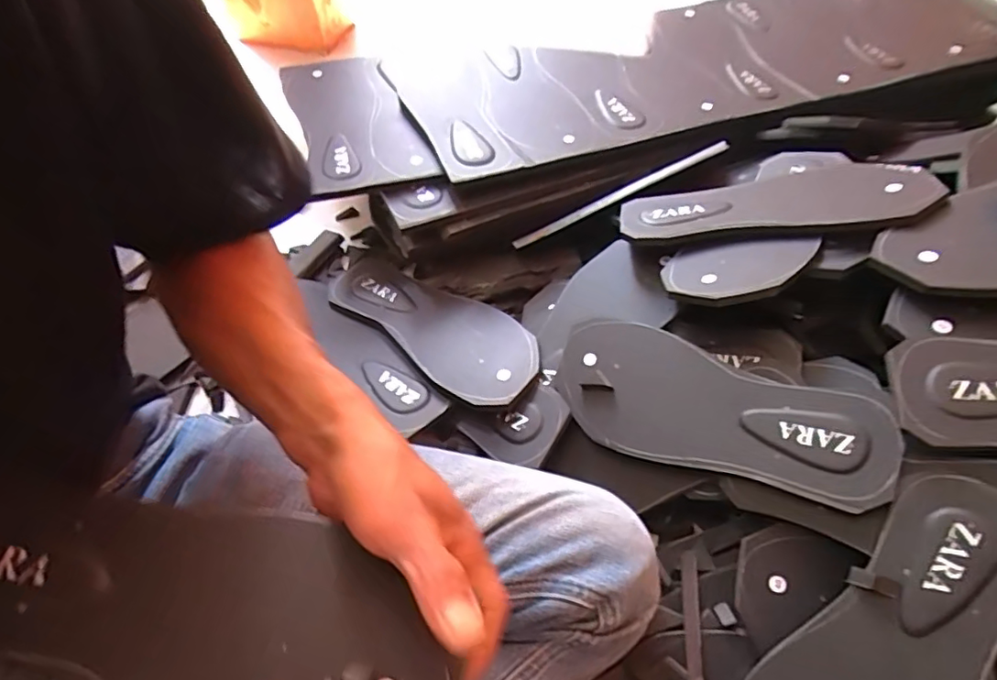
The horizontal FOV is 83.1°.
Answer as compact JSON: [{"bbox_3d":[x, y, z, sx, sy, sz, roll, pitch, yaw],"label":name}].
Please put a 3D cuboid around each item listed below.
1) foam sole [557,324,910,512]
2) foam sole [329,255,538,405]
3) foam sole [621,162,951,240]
[{"bbox_3d":[0.156,0.055,0.430,0.245,0.011,0.098,19,81,33],"label":"foam sole"},{"bbox_3d":[-0.070,-0.018,0.556,0.255,0.012,0.099,28,53,28],"label":"foam sole"},{"bbox_3d":[0.238,-0.128,0.504,0.245,0.013,0.101,0,44,24],"label":"foam sole"}]

